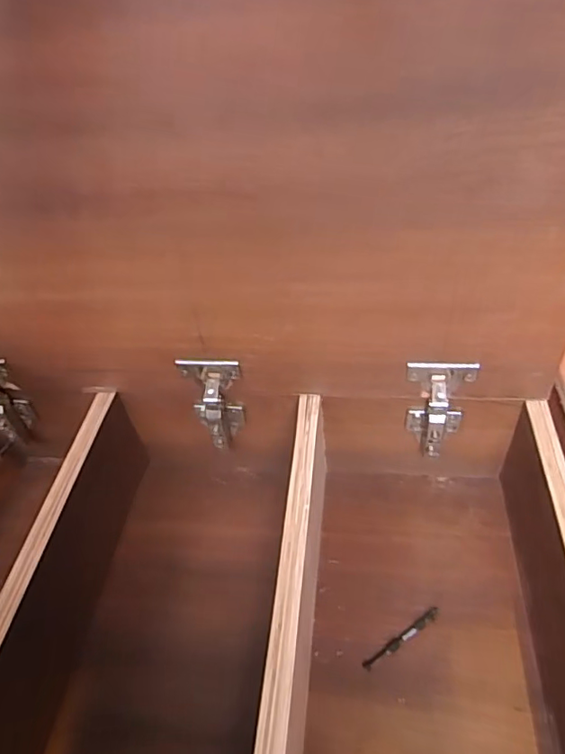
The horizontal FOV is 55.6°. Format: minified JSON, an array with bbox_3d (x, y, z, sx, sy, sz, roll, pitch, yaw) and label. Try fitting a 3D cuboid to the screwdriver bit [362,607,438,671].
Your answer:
[{"bbox_3d":[0.106,0.230,0.471,0.083,0.013,0.010,-28,49,-19],"label":"screwdriver bit"}]

